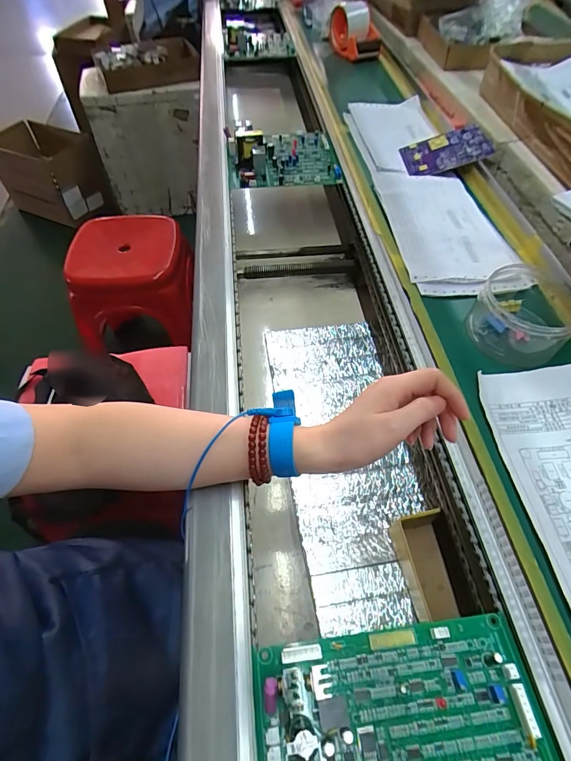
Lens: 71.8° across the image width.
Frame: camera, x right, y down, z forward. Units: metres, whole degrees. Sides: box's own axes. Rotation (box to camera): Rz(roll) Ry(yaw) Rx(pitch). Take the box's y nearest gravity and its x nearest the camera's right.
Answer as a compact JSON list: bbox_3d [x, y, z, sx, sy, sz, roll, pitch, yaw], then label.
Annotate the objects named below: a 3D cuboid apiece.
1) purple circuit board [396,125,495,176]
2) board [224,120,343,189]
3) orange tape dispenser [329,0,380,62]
[{"bbox_3d":[0.254,-0.365,0.628,0.125,0.010,0.088,-10,59,13],"label":"purple circuit board"},{"bbox_3d":[-0.008,-0.385,0.668,0.177,0.046,0.170,-5,56,-5],"label":"board"},{"bbox_3d":[0.160,-0.806,0.908,0.117,0.075,0.161,6,56,3],"label":"orange tape dispenser"}]

